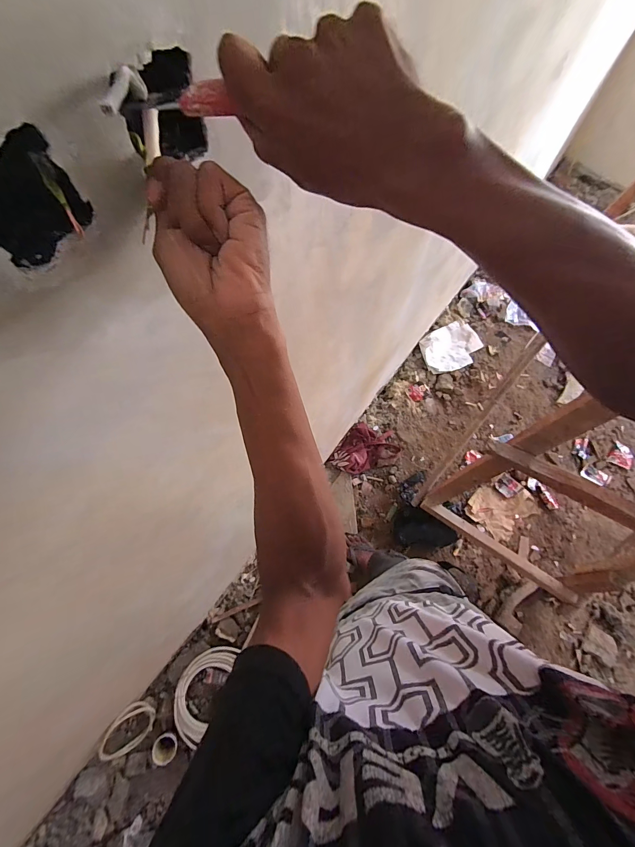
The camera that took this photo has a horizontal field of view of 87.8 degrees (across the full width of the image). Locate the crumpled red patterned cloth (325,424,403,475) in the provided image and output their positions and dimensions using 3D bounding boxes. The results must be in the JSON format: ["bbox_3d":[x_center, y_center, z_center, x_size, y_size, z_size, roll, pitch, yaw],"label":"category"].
[{"bbox_3d":[0.221,0.123,1.472,0.220,0.055,0.282,38,76,15],"label":"crumpled red patterned cloth"}]

